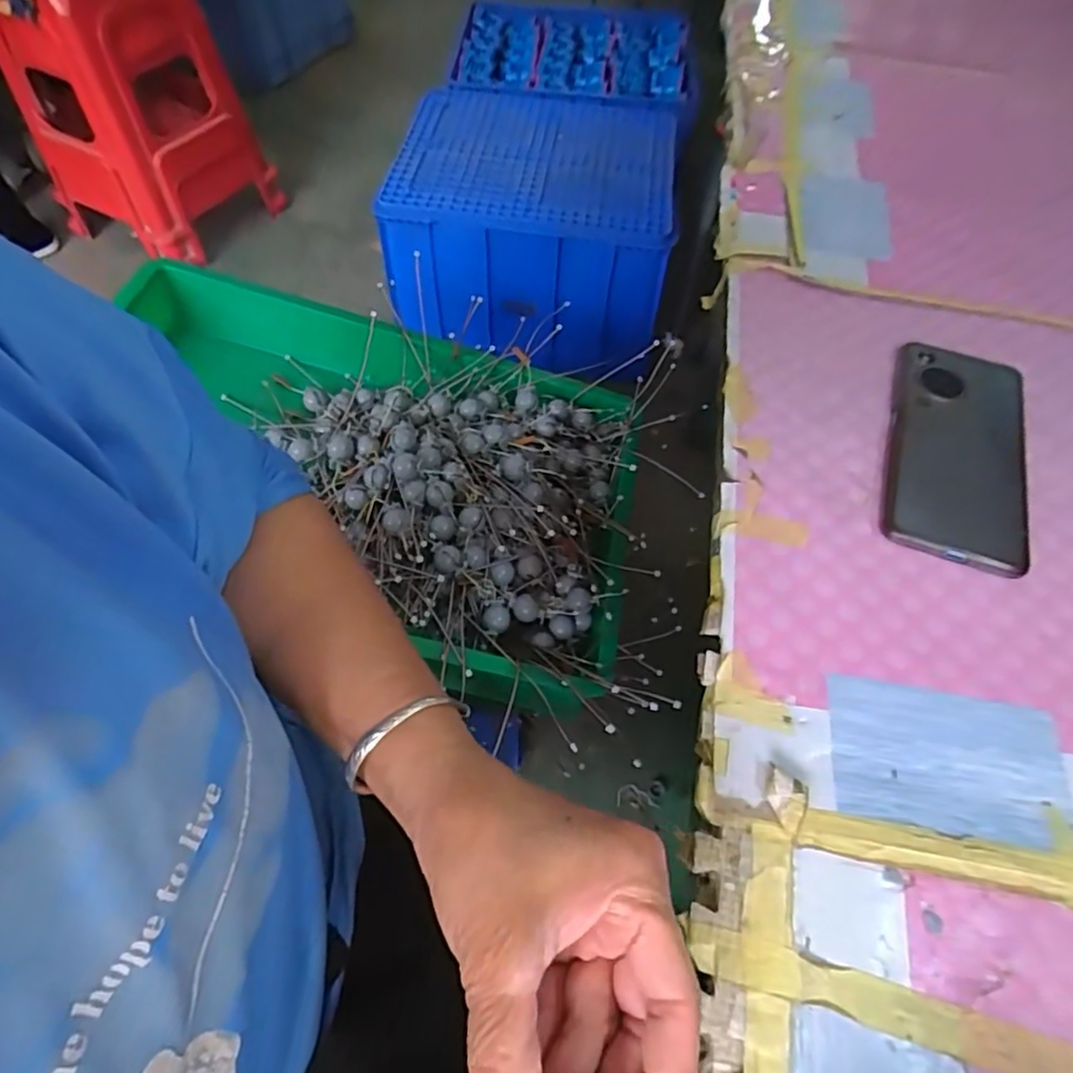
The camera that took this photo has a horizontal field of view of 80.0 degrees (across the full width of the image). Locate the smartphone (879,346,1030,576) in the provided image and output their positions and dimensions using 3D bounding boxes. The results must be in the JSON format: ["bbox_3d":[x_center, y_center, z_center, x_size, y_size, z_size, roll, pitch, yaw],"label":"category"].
[{"bbox_3d":[0.259,-0.053,0.391,0.080,0.011,0.162,17,61,10],"label":"smartphone"}]

